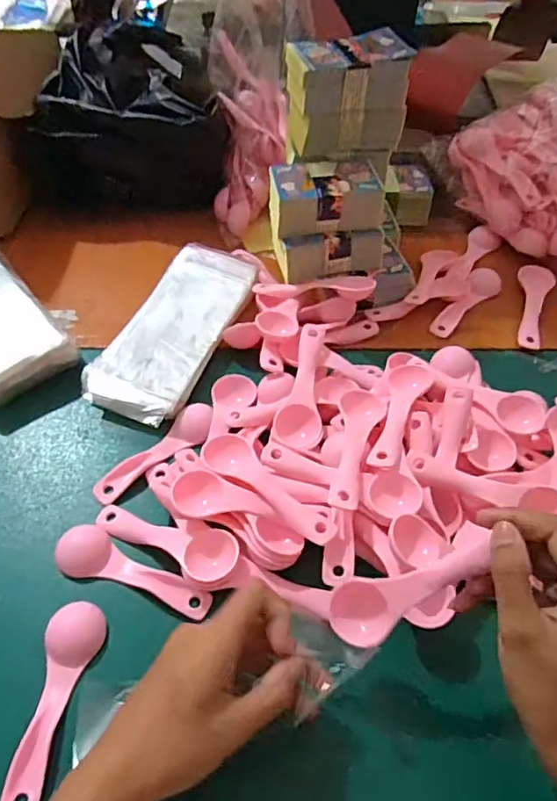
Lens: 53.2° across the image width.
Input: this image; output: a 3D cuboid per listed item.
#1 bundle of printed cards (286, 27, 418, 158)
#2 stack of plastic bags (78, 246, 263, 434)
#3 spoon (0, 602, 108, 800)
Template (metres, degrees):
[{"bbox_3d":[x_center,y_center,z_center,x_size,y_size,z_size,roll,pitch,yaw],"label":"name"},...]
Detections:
[{"bbox_3d":[0.057,-0.273,0.498,0.103,0.078,0.064,-8,54,-9],"label":"bundle of printed cards"},{"bbox_3d":[-0.091,-0.065,0.494,0.084,0.022,0.196,21,54,12],"label":"stack of plastic bags"},{"bbox_3d":[-0.129,0.175,0.321,0.031,0.010,0.111,7,53,1],"label":"spoon"}]

